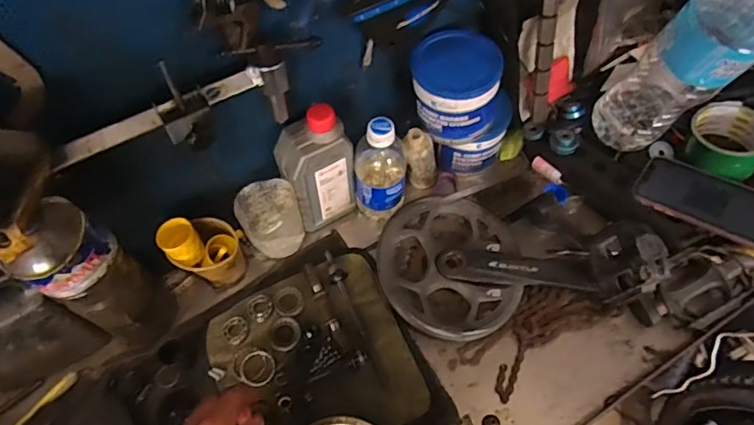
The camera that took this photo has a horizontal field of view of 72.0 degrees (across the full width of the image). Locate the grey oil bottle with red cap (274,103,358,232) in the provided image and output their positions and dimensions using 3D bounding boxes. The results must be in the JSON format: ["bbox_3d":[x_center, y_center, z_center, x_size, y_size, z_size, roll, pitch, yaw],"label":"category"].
[{"bbox_3d":[-0.073,-0.052,0.628,0.080,0.169,0.052,-28,61,-14],"label":"grey oil bottle with red cap"}]

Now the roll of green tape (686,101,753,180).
[{"bbox_3d":[0.428,-0.089,0.637,0.084,0.053,0.080,-1,58,2],"label":"roll of green tape"}]

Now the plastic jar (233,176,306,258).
[{"bbox_3d":[-0.129,0.011,0.640,0.071,0.083,0.063,-27,60,-13],"label":"plastic jar"}]

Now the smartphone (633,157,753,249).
[{"bbox_3d":[0.388,-0.015,0.612,0.148,0.013,0.074,28,69,32],"label":"smartphone"}]

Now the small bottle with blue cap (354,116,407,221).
[{"bbox_3d":[0.005,-0.055,0.645,0.063,0.161,0.067,-2,58,1],"label":"small bottle with blue cap"}]

